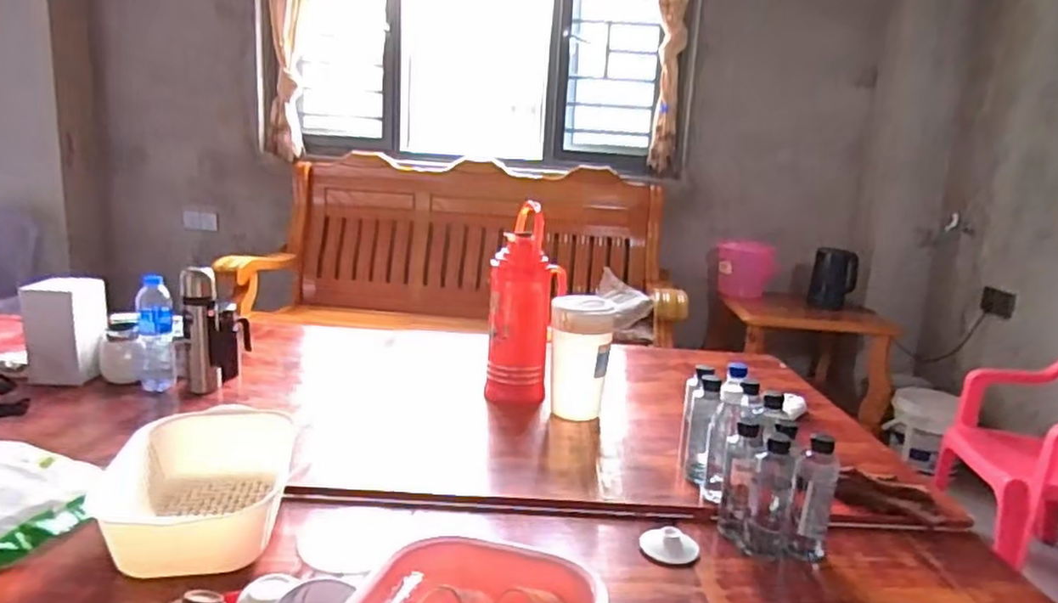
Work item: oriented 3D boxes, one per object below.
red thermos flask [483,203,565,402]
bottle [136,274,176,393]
[{"bbox_3d":[-0.010,0.023,1.441,0.137,0.400,0.112,7,13,18],"label":"red thermos flask"},{"bbox_3d":[-0.743,0.078,1.366,0.068,0.240,0.061,-4,14,-26],"label":"bottle"}]

